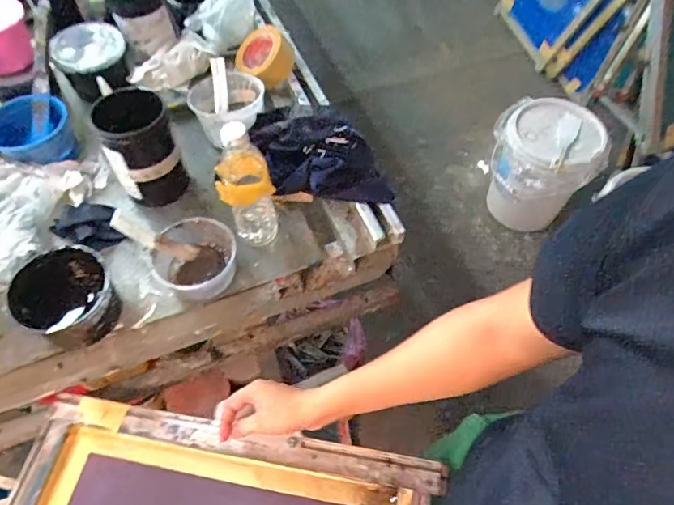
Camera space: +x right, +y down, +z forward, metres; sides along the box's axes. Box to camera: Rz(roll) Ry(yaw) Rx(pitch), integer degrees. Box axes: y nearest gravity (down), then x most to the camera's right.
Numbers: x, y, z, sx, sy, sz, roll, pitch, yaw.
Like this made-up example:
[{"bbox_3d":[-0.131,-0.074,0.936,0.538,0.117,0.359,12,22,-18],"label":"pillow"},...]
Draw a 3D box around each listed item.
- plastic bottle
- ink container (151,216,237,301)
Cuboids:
[{"bbox_3d":[-0.130,-0.094,0.688,0.071,0.220,0.056,-7,57,-5],"label":"plastic bottle"},{"bbox_3d":[-0.206,0.013,0.708,0.113,0.071,0.113,0,57,0],"label":"ink container"}]

